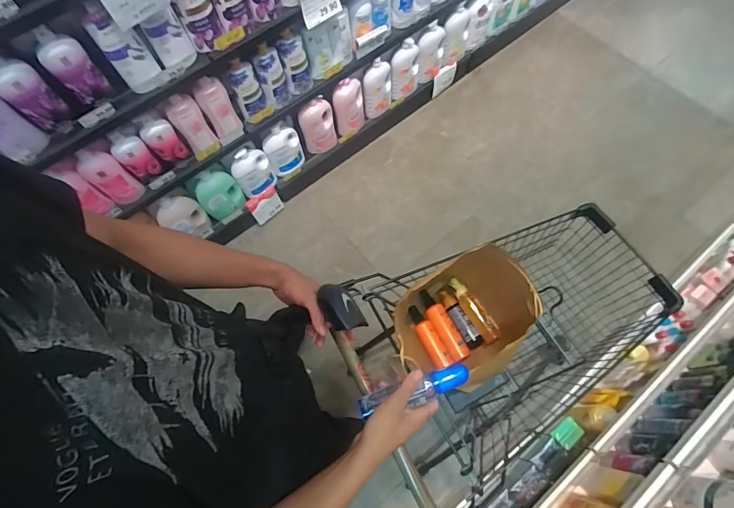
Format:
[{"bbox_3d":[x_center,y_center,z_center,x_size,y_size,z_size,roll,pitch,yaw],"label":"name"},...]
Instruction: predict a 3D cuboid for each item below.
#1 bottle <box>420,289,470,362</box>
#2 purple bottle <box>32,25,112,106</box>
[{"bbox_3d":[0.176,0.164,0.913,0.048,0.036,0.184,-27,69,-8],"label":"bottle"},{"bbox_3d":[-0.754,-0.478,0.995,0.098,0.178,0.045,-42,72,-13],"label":"purple bottle"}]

